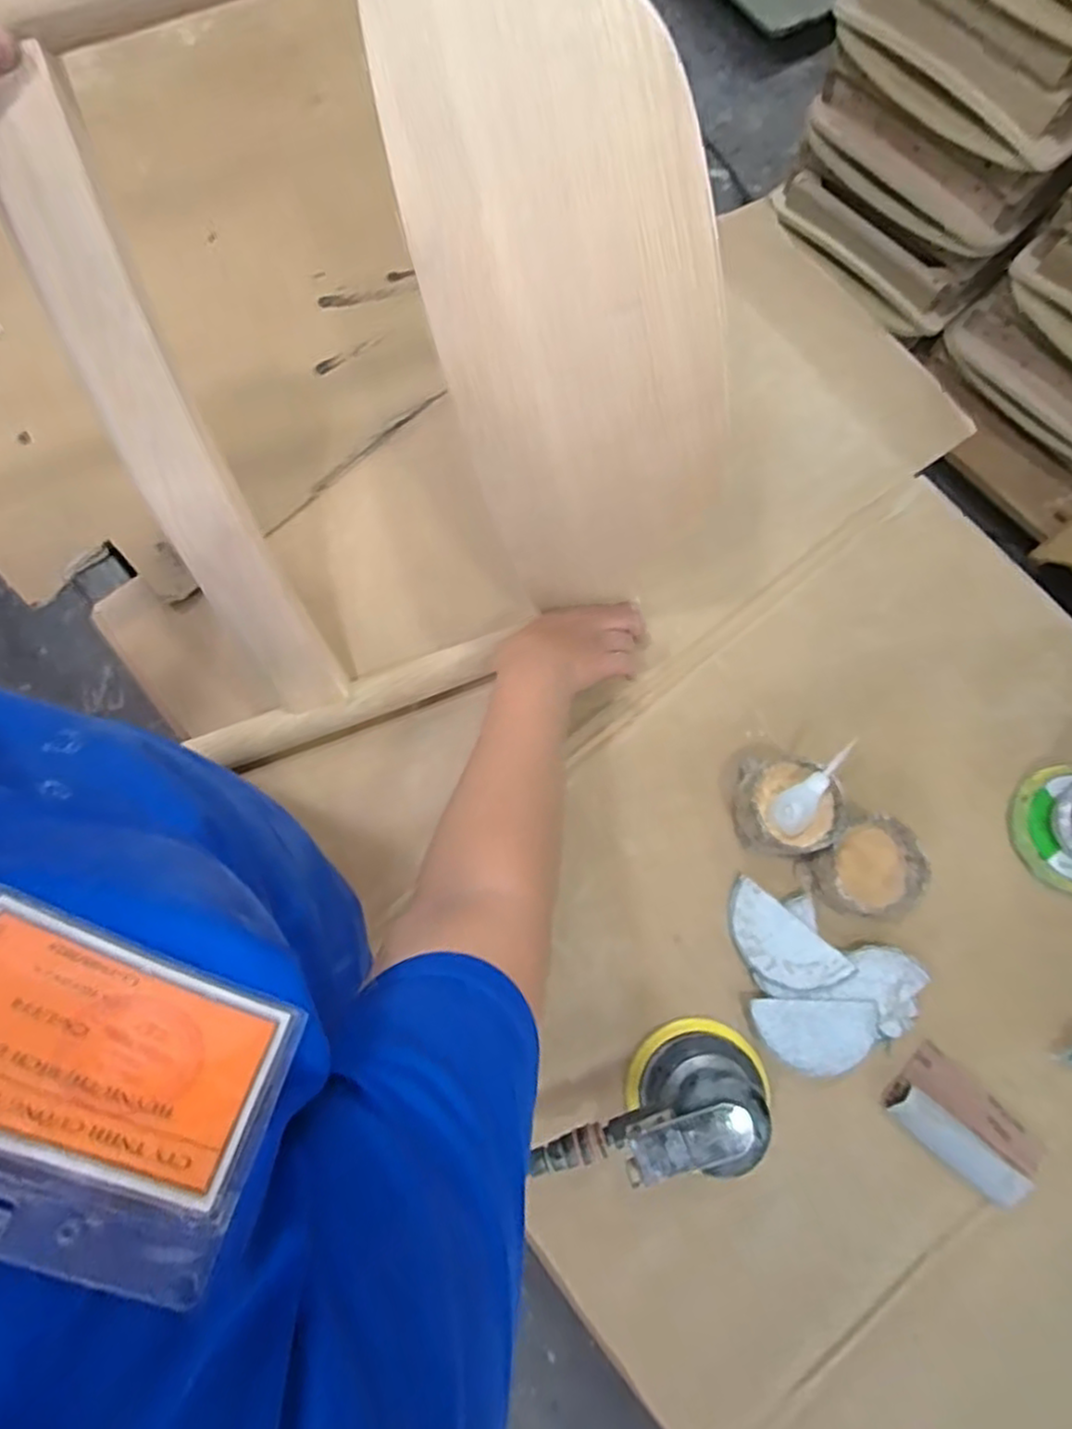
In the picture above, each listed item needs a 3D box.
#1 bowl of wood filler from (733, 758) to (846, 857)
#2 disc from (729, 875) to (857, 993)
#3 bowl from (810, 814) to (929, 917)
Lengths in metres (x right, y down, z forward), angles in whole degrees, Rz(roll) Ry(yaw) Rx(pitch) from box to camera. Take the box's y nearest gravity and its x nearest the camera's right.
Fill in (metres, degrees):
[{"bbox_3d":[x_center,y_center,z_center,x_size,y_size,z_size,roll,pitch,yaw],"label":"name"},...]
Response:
[{"bbox_3d":[0.217,0.080,0.604,0.086,0.046,0.079,0,79,1],"label":"bowl of wood filler"},{"bbox_3d":[0.209,0.200,0.606,0.111,0.011,0.059,40,82,8],"label":"disc"},{"bbox_3d":[0.282,0.129,0.602,0.087,0.043,0.082,0,79,1],"label":"bowl"}]

